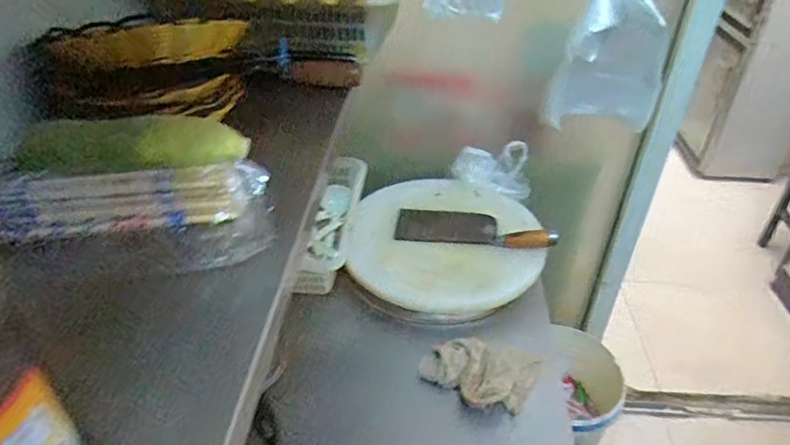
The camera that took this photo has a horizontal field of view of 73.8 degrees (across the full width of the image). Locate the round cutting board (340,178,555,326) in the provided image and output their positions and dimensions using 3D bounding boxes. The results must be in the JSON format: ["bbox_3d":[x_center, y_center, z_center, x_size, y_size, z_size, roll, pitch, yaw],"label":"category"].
[{"bbox_3d":[0.097,0.036,1.004,0.343,0.066,0.352,4,44,-4],"label":"round cutting board"}]

